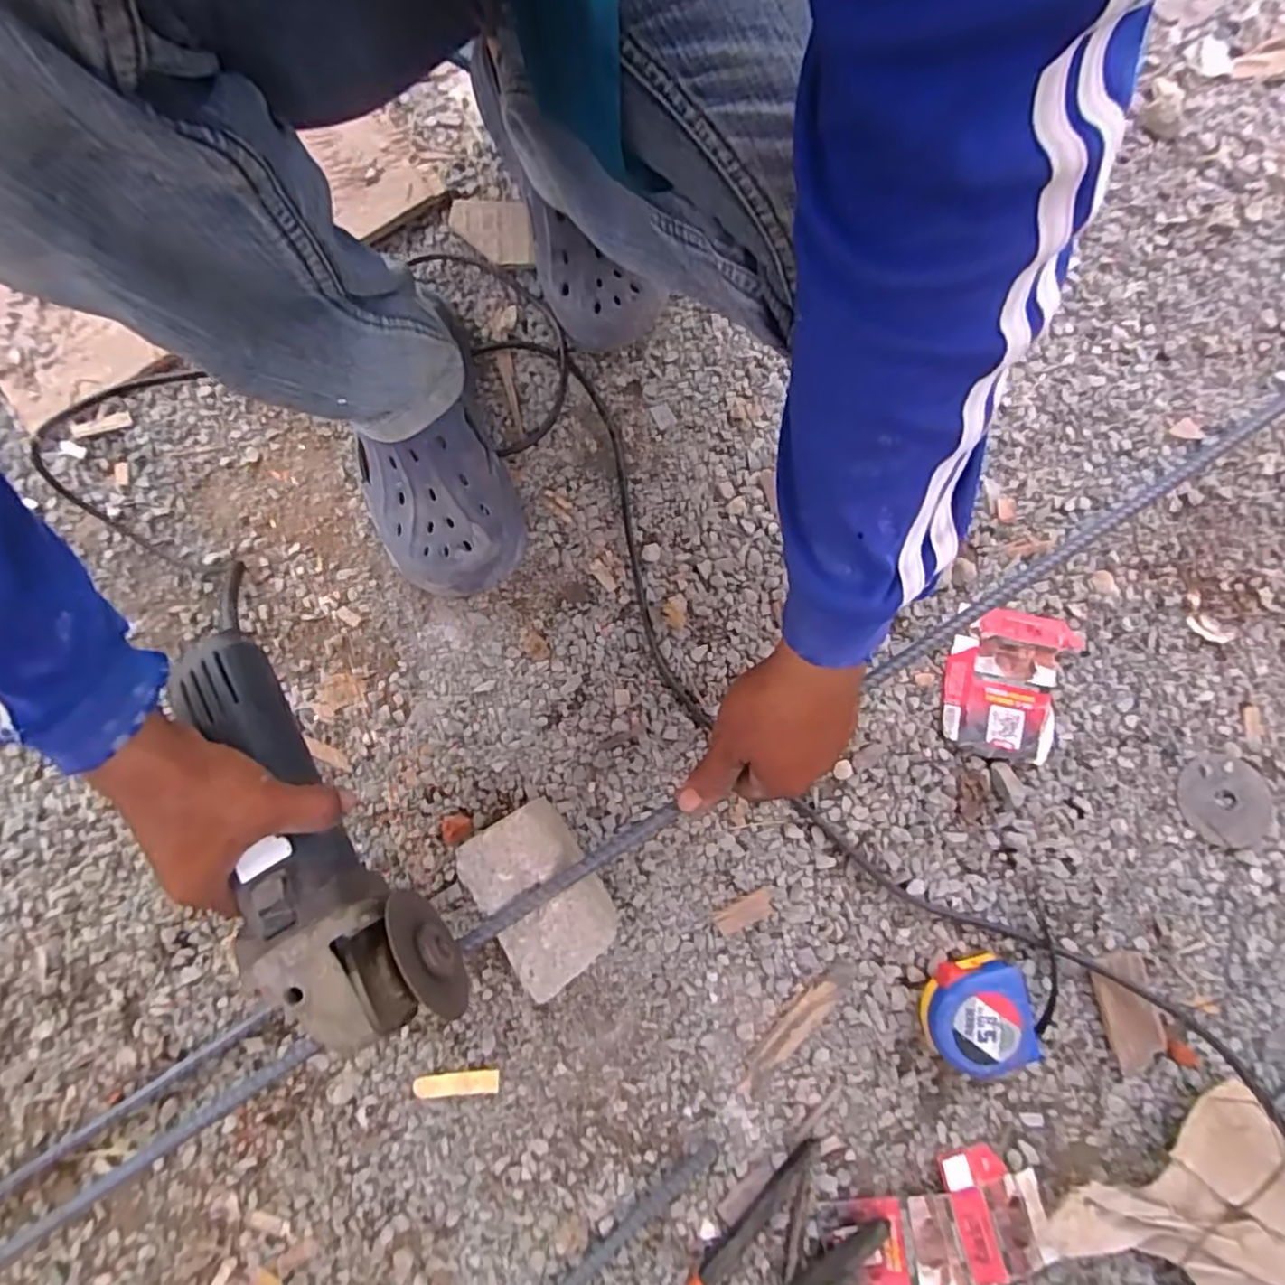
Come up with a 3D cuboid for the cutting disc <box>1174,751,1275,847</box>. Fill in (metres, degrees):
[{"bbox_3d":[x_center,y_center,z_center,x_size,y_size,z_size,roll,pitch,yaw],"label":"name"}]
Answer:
[{"bbox_3d":[0.427,0.116,0.498,0.063,0.004,0.065,-1,79,4],"label":"cutting disc"}]

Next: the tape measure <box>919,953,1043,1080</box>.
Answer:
[{"bbox_3d":[0.230,0.255,0.465,0.069,0.038,0.071,-7,79,0],"label":"tape measure"}]

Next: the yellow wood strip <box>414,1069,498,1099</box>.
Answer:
[{"bbox_3d":[-0.131,0.312,0.479,0.057,0.007,0.014,6,79,-17],"label":"yellow wood strip"}]

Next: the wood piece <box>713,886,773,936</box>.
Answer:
[{"bbox_3d":[0.074,0.198,0.496,0.043,0.004,0.019,-28,80,-4],"label":"wood piece"}]

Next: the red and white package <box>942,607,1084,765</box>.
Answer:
[{"bbox_3d":[0.276,0.030,0.516,0.084,0.013,0.115,21,80,5],"label":"red and white package"}]

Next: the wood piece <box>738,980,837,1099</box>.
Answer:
[{"bbox_3d":[0.103,0.278,0.480,0.019,0.004,0.094,41,83,8],"label":"wood piece"}]

